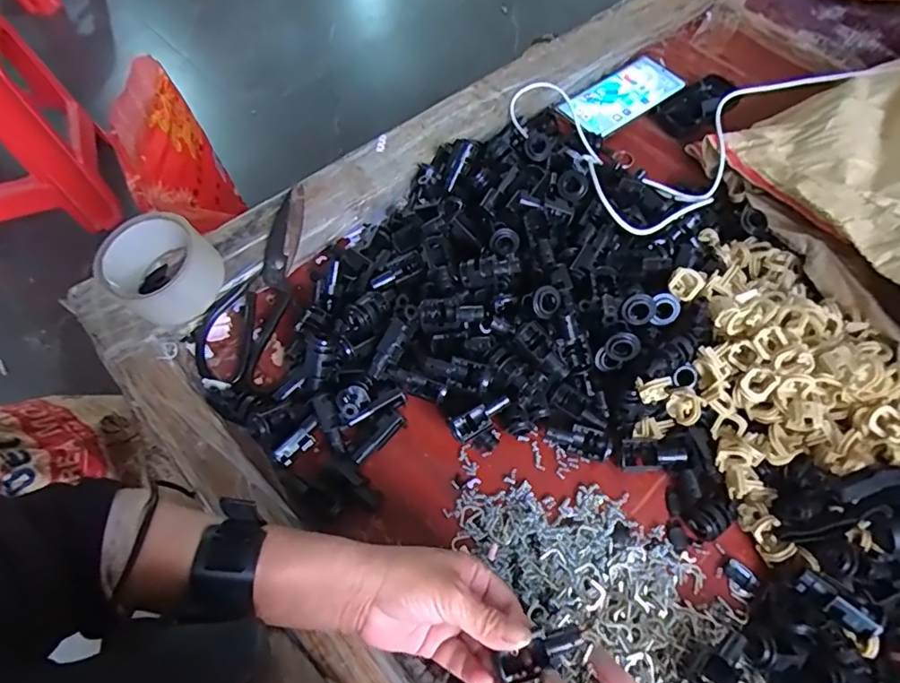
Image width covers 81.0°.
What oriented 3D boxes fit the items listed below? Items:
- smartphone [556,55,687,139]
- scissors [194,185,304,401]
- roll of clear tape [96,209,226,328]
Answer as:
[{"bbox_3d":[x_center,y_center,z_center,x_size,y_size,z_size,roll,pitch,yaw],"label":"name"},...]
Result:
[{"bbox_3d":[0.218,-0.306,0.656,0.162,0.008,0.073,-36,68,-18],"label":"smartphone"},{"bbox_3d":[-0.185,-0.055,0.477,0.077,0.024,0.208,4,62,1],"label":"scissors"},{"bbox_3d":[-0.252,-0.063,0.459,0.075,0.060,0.082,0,62,-1],"label":"roll of clear tape"}]

